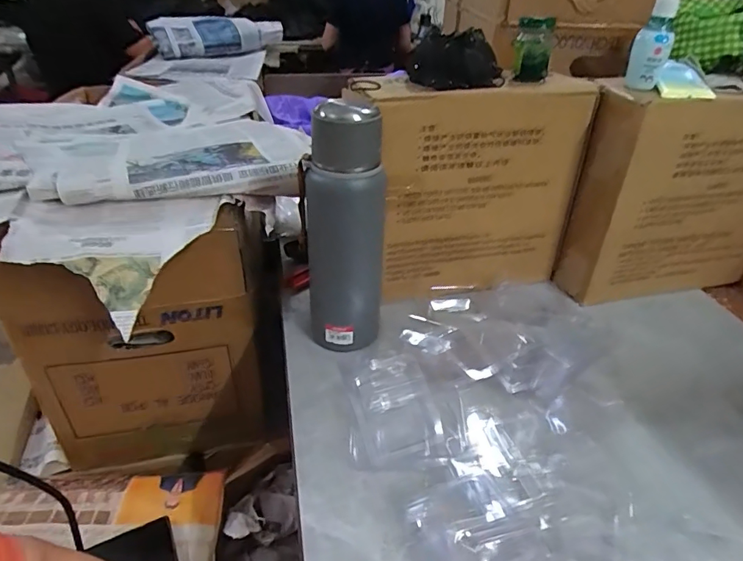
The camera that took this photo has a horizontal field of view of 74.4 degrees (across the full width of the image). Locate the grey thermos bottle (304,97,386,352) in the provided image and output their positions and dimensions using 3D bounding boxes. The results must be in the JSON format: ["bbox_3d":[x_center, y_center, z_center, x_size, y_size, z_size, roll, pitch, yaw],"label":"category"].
[{"bbox_3d":[-0.029,-0.044,0.517,0.080,0.266,0.063,-1,35,-6],"label":"grey thermos bottle"}]

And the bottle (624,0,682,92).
[{"bbox_3d":[0.312,-0.272,0.535,0.038,0.115,0.031,17,36,21],"label":"bottle"}]

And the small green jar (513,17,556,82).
[{"bbox_3d":[0.187,-0.265,0.571,0.041,0.070,0.032,11,34,13],"label":"small green jar"}]

